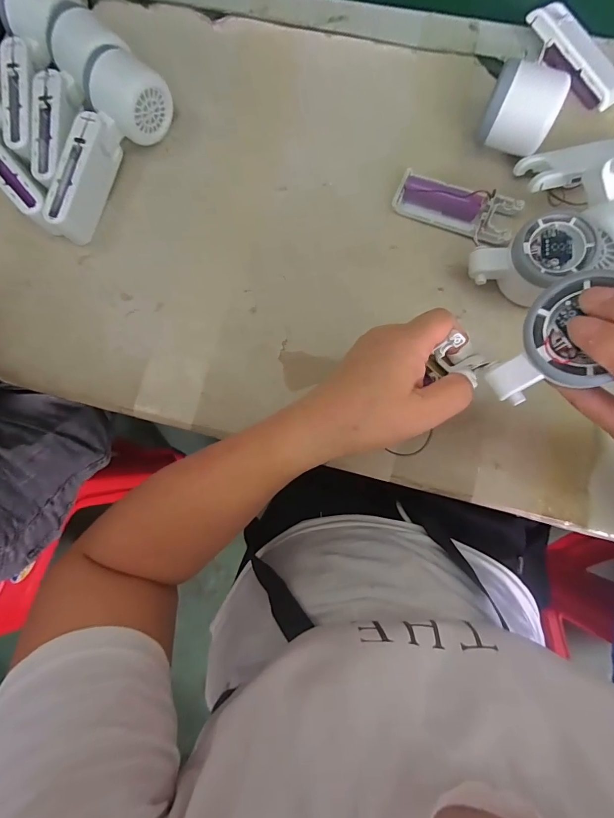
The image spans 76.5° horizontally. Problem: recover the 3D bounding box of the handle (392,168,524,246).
[{"bbox_3d":[0.130,-0.177,0.343,0.103,0.019,0.042,21,85,6],"label":"handle"}]

